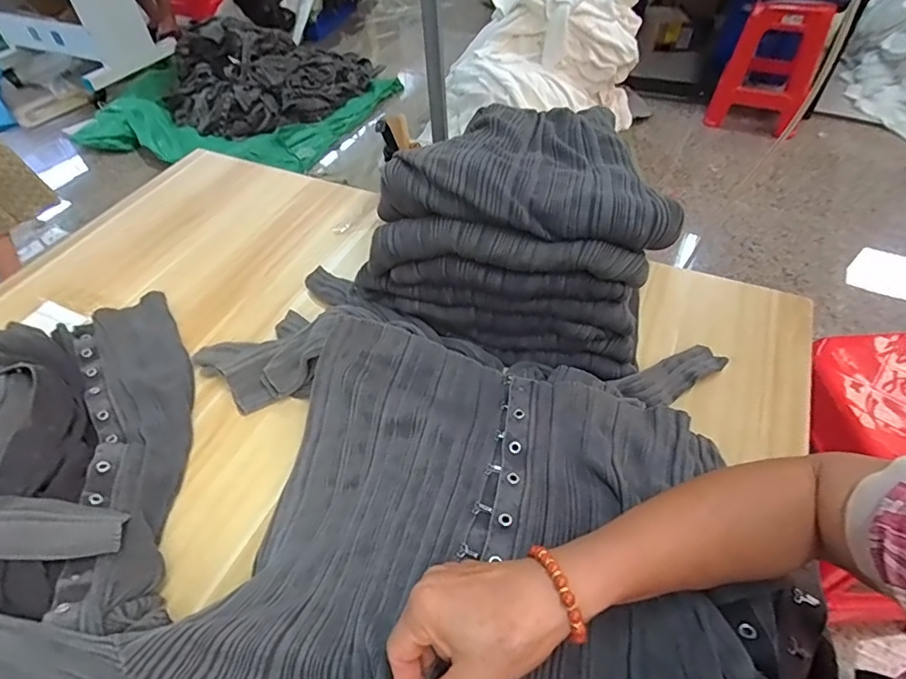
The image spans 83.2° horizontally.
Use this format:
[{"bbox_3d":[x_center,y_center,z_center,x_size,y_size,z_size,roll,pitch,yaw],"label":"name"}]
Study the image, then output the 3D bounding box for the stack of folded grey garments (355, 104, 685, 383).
[{"bbox_3d":[0.080,-0.129,0.570,0.295,0.185,0.232,15,52,15],"label":"stack of folded grey garments"}]

